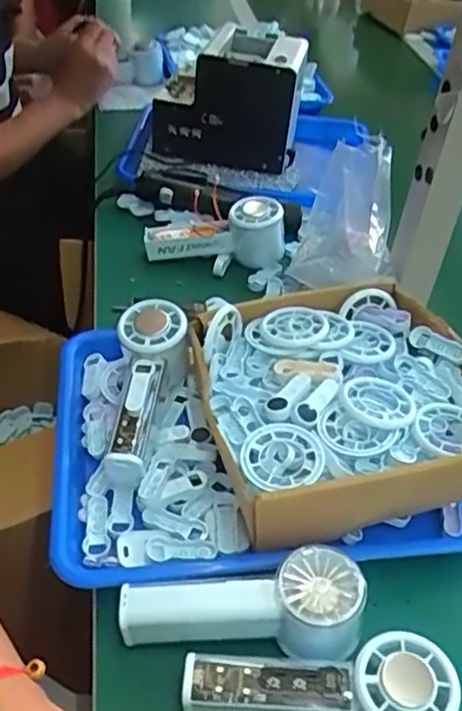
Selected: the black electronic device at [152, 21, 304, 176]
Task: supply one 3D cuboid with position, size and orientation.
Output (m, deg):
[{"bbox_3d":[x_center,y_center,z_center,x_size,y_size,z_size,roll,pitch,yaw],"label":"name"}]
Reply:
[{"bbox_3d":[0.000,-0.363,0.925,0.186,0.141,0.168,11,42,5],"label":"black electronic device"}]

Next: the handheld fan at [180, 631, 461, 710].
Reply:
[{"bbox_3d":[0.054,0.209,0.404,0.155,0.060,0.055,-4,41,11],"label":"handheld fan"}]

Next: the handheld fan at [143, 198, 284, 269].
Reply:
[{"bbox_3d":[-0.017,-0.131,0.750,0.159,0.069,0.049,-4,41,9],"label":"handheld fan"}]

